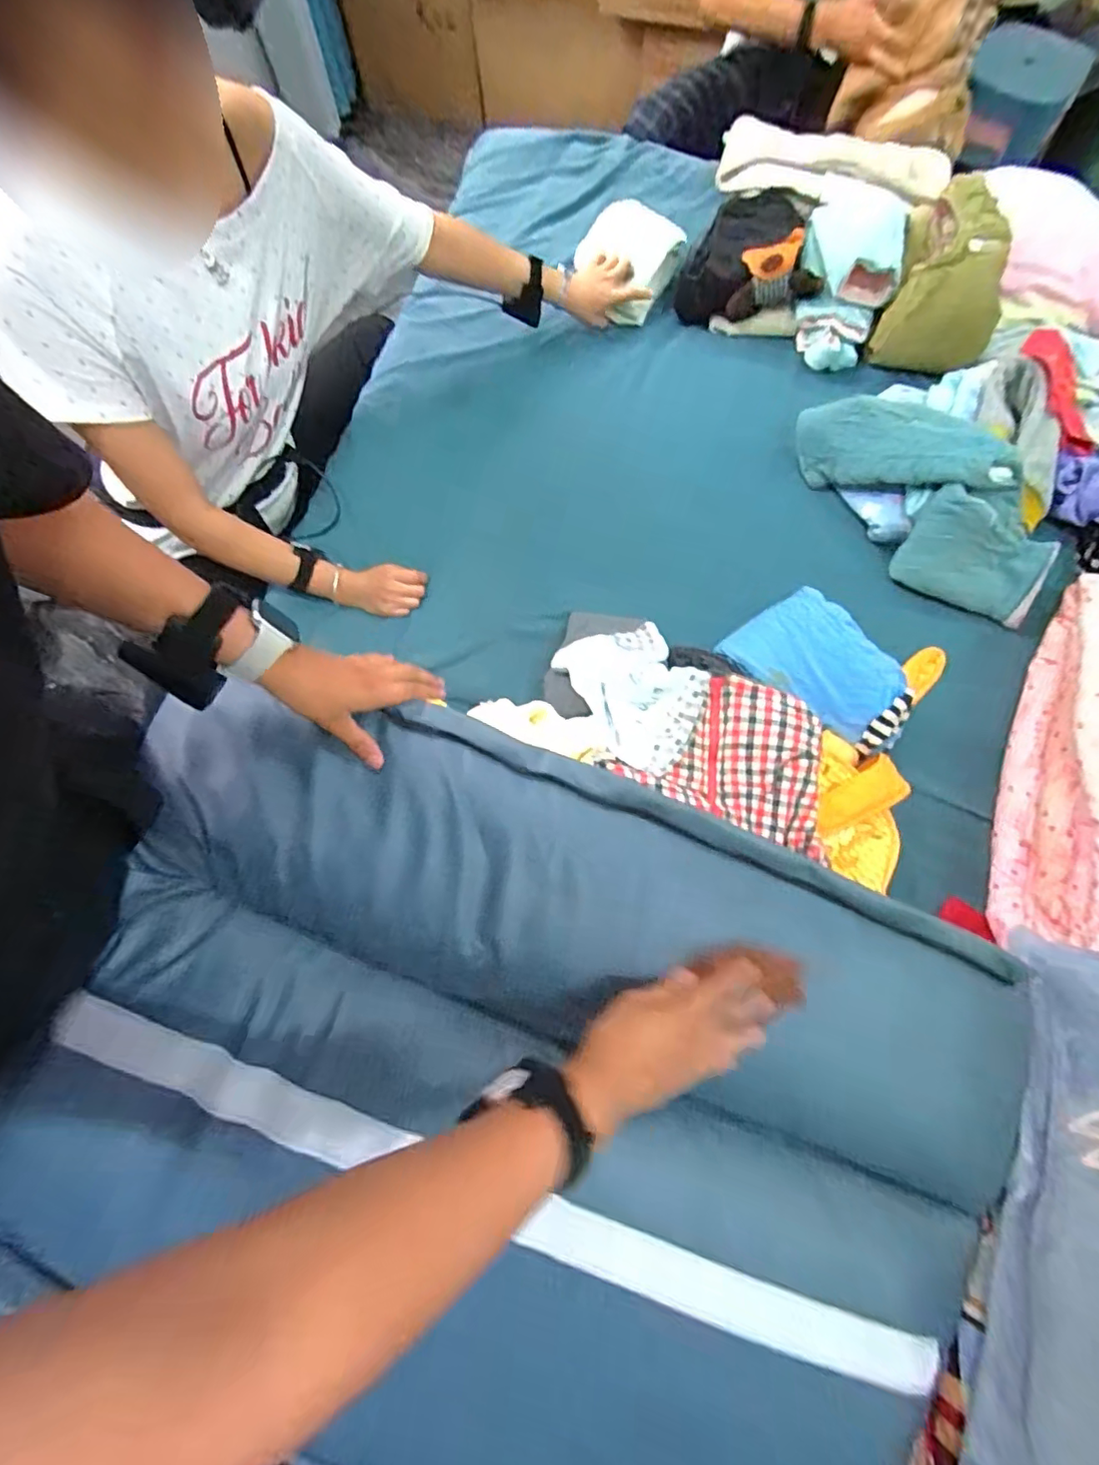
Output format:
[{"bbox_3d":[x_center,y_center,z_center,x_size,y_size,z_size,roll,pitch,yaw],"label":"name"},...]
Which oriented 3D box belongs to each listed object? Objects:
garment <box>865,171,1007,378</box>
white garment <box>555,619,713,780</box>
[{"bbox_3d":[0.647,-0.732,0.886,0.160,0.147,0.283,20,76,7],"label":"garment"},{"bbox_3d":[0.117,-0.055,0.715,0.159,0.044,0.208,-27,75,-6],"label":"white garment"}]

